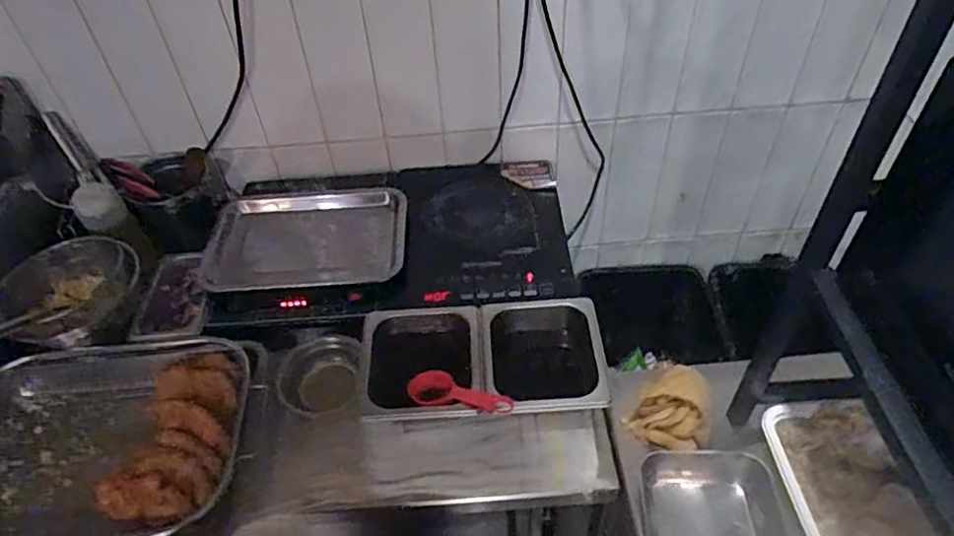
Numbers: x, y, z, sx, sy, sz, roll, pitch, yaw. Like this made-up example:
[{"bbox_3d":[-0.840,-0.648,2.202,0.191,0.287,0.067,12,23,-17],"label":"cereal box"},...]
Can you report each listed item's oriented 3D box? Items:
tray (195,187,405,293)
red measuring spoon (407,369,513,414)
[{"bbox_3d":[-0.281,-0.052,0.998,0.324,0.040,0.199,0,46,4],"label":"tray"},{"bbox_3d":[-0.024,0.165,0.792,0.155,0.028,0.051,3,40,43],"label":"red measuring spoon"}]

